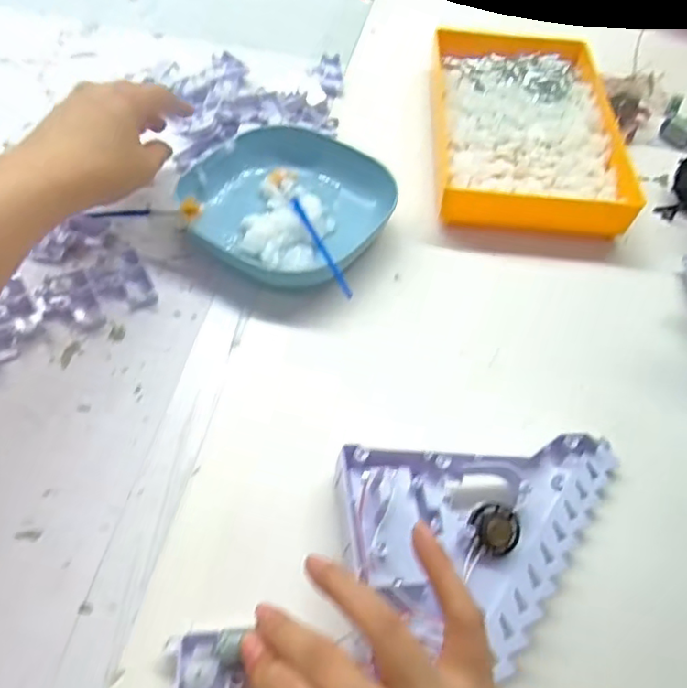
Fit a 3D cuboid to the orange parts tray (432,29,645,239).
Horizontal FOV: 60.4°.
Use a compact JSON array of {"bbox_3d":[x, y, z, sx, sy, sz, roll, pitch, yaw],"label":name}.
[{"bbox_3d":[0.156,-0.201,0.523,0.150,0.032,0.272,4,54,-1],"label":"orange parts tray"}]

